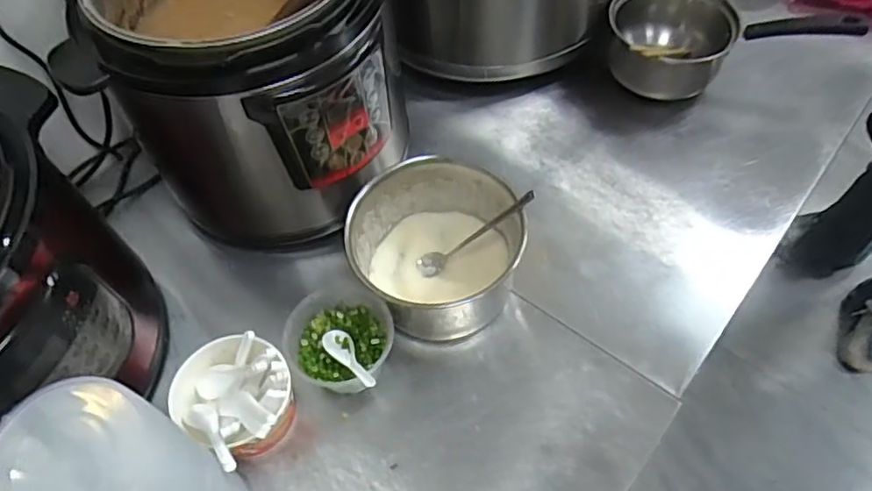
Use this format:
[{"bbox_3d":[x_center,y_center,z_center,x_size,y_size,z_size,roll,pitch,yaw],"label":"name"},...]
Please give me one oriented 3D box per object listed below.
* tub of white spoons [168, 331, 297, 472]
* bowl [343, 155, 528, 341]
[{"bbox_3d":[-0.201,0.159,0.652,0.138,0.110,0.114,28,64,21],"label":"tub of white spoons"},{"bbox_3d":[0.004,0.000,0.727,0.171,0.128,0.168,-2,57,4],"label":"bowl"}]

